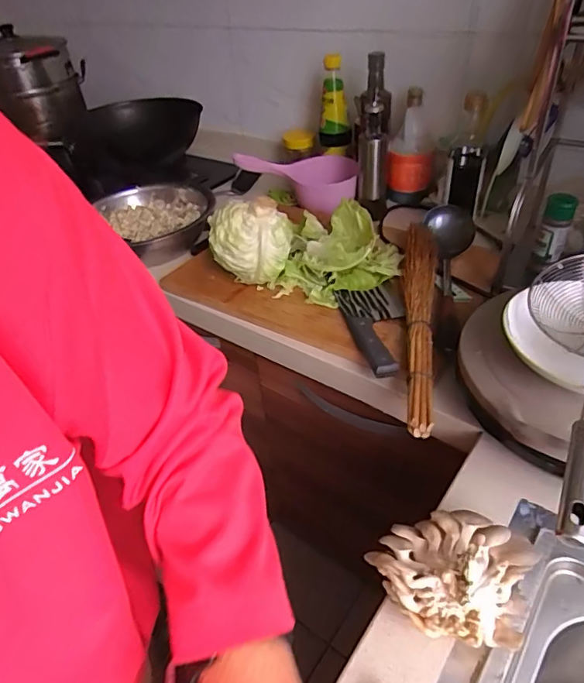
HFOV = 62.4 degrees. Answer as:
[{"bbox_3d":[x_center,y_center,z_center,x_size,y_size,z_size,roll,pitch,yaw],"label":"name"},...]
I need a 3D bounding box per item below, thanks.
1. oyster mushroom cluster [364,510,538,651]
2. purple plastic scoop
[{"bbox_3d":[0.135,0.198,0.414,0.127,0.067,0.107,13,44,21],"label":"oyster mushroom cluster"},{"bbox_3d":[0.010,-0.348,1.021,0.251,0.084,0.121,18,44,7],"label":"purple plastic scoop"}]

